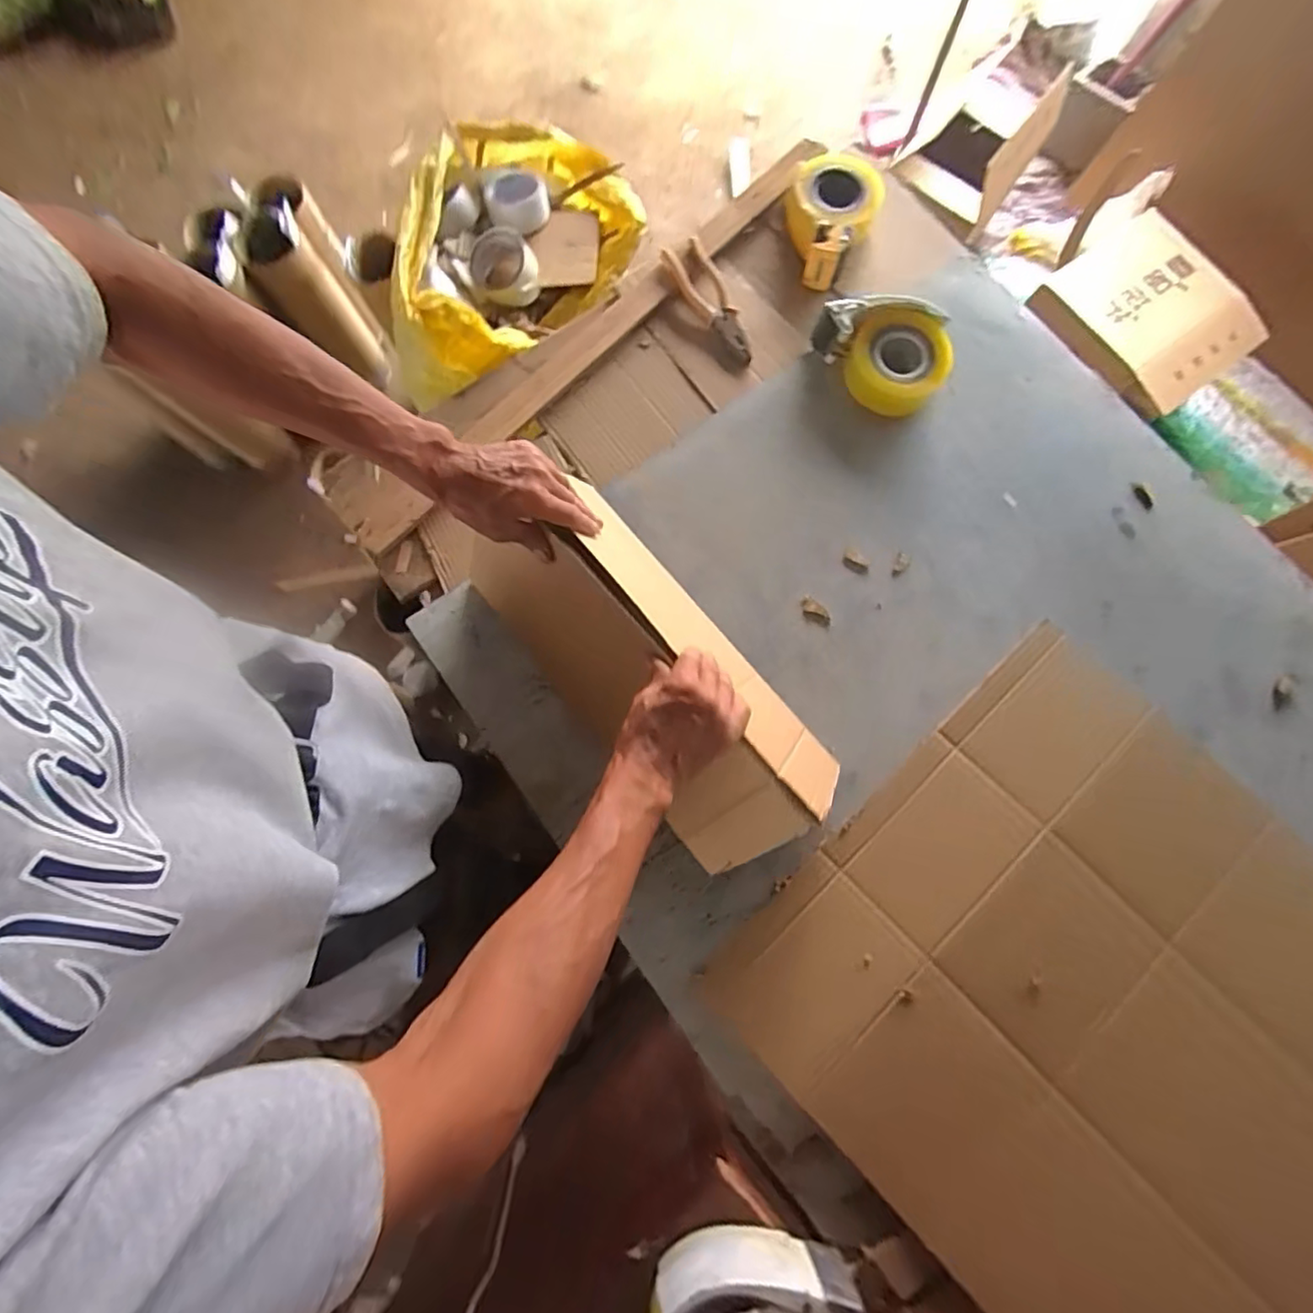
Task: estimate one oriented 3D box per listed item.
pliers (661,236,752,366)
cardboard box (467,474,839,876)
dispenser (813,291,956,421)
[{"bbox_3d":[0.080,-0.483,0.829,0.061,0.022,0.194,-31,79,-7],"label":"pliers"},{"bbox_3d":[0.013,0.020,0.636,0.189,0.178,0.405,-39,80,-9],"label":"cardboard box"},{"bbox_3d":[0.294,-0.401,0.793,0.178,0.077,0.131,27,78,6],"label":"dispenser"}]

